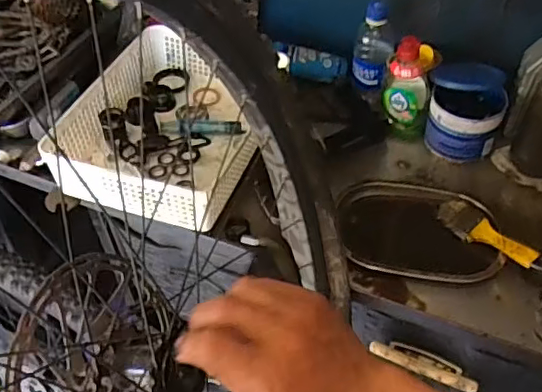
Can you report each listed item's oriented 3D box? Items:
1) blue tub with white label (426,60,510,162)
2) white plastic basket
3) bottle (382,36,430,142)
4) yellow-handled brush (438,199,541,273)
[{"bbox_3d":[0.282,-0.125,0.835,0.105,0.096,0.115,-2,47,2],"label":"blue tub with white label"},{"bbox_3d":[-0.146,-0.104,0.828,0.234,0.091,0.305,13,50,16],"label":"white plastic basket"},{"bbox_3d":[0.203,-0.160,0.855,0.066,0.164,0.051,8,48,11],"label":"bottle"},{"bbox_3d":[0.284,0.050,0.718,0.046,0.034,0.161,-34,54,-25],"label":"yellow-handled brush"}]

